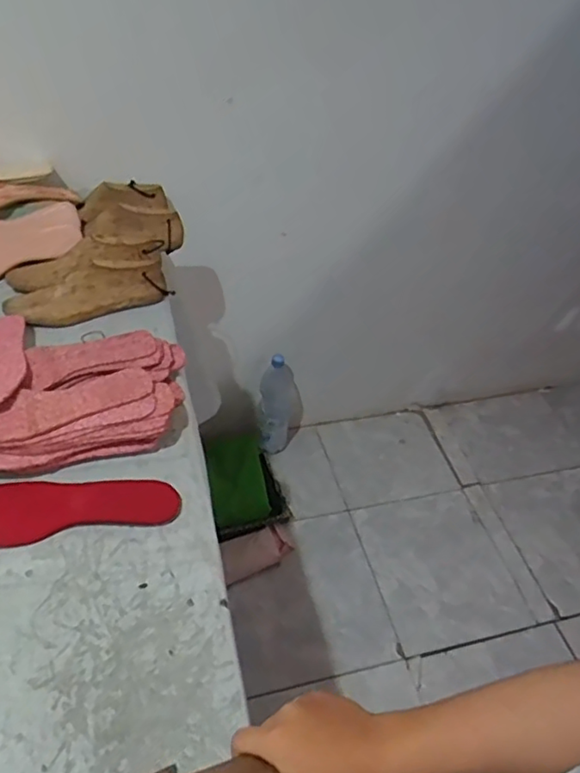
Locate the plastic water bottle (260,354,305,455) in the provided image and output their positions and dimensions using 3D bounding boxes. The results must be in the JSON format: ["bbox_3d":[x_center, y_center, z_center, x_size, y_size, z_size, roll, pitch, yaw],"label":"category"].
[{"bbox_3d":[-0.024,0.049,1.690,0.123,0.321,0.113,7,46,0],"label":"plastic water bottle"}]

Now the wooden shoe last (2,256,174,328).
[{"bbox_3d":[-0.317,-0.152,0.947,0.245,0.075,0.076,-16,50,-20],"label":"wooden shoe last"}]

